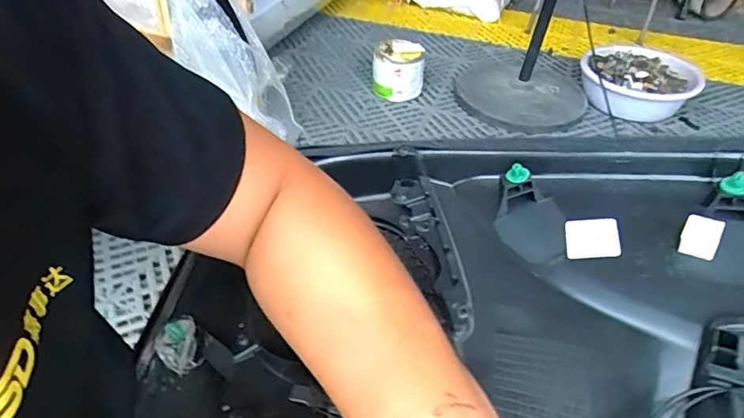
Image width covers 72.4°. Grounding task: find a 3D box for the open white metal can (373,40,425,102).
[{"bbox_3d":[0.087,-0.464,1.697,0.169,0.161,0.131,7,43,5],"label":"open white metal can"}]

